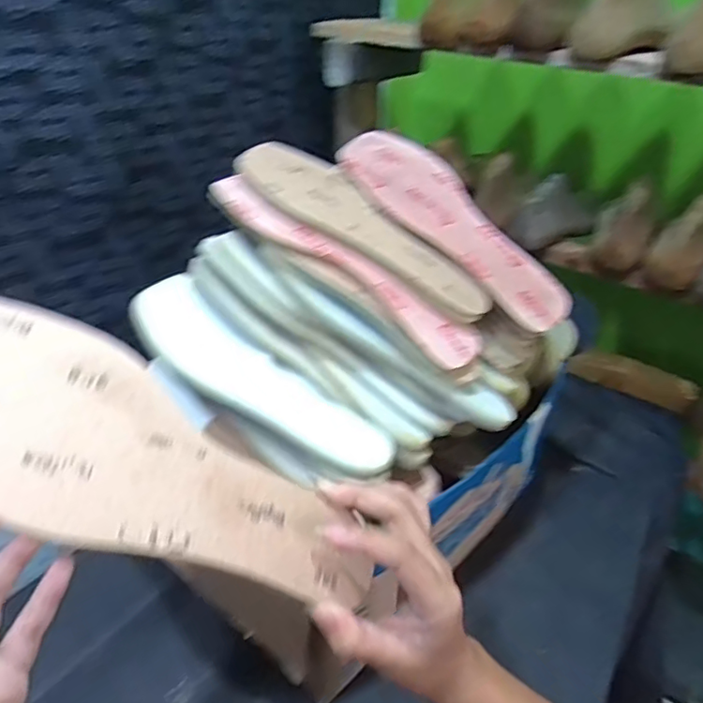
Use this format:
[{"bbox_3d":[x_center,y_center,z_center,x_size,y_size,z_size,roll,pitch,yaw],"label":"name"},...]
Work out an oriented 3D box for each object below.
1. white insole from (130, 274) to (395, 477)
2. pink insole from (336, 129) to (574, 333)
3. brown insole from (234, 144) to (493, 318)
[{"bbox_3d":[-0.074,0.019,0.440,0.234,0.025,0.063,34,42,17],"label":"white insole"},{"bbox_3d":[0.086,-0.111,0.504,0.242,0.029,0.085,46,47,13],"label":"pink insole"},{"bbox_3d":[0.011,-0.103,0.475,0.232,0.018,0.086,37,42,11],"label":"brown insole"}]

